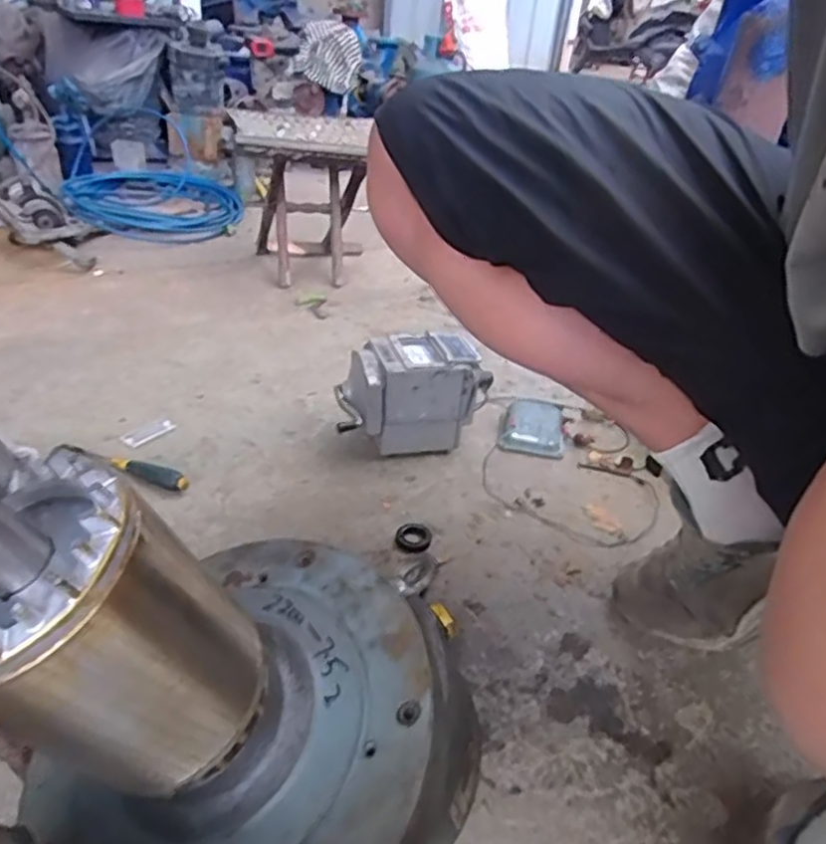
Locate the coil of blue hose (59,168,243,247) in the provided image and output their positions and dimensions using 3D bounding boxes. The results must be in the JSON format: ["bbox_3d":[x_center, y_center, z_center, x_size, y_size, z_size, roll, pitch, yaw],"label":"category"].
[{"bbox_3d":[-0.645,-0.561,1.705,0.410,0.066,0.506,-5,34,-18],"label":"coil of blue hose"}]

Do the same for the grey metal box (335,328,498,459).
[{"bbox_3d":[-0.009,-0.035,0.881,0.184,0.133,0.111,-5,34,-18],"label":"grey metal box"}]

